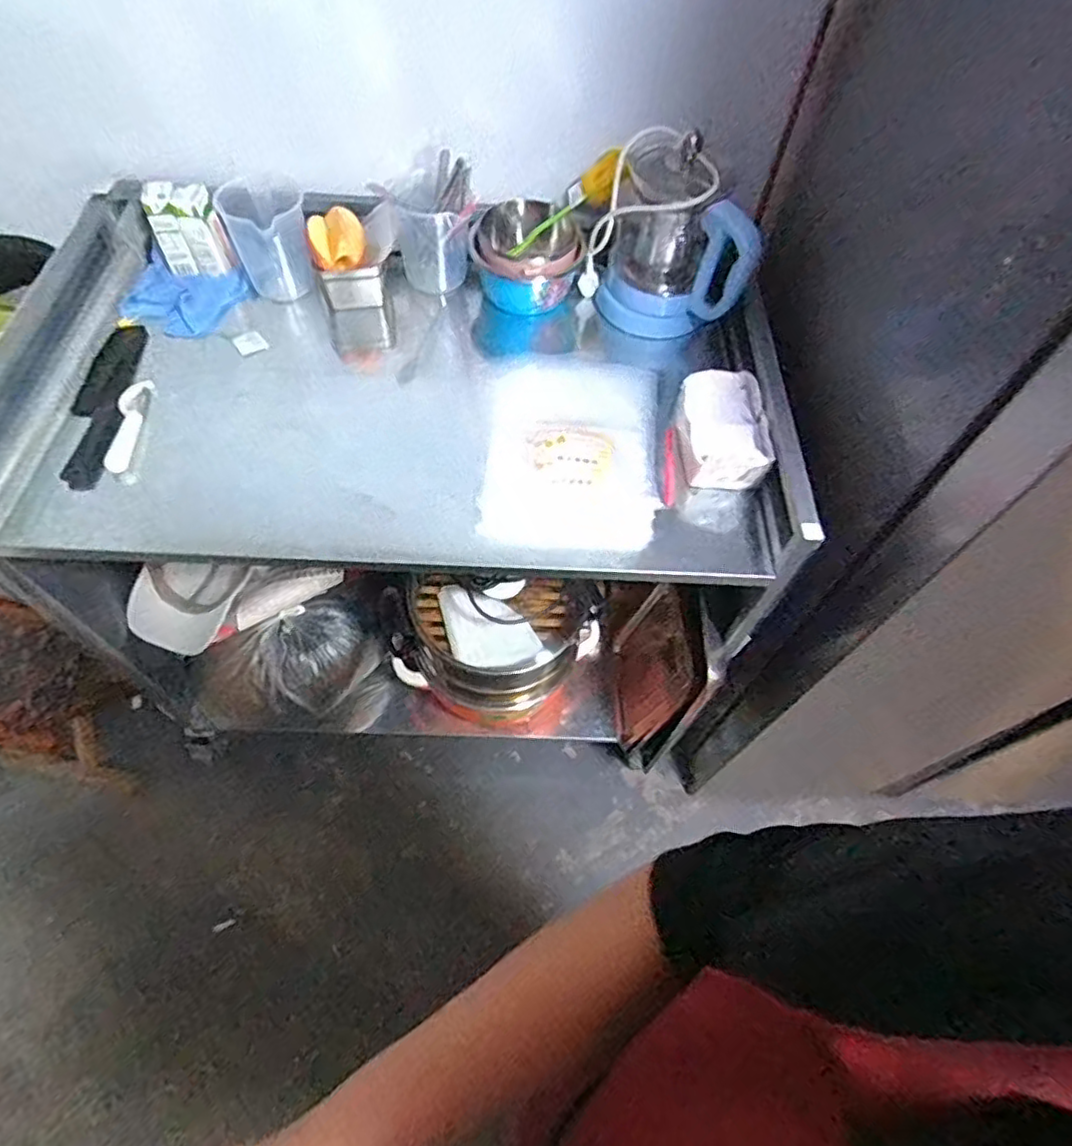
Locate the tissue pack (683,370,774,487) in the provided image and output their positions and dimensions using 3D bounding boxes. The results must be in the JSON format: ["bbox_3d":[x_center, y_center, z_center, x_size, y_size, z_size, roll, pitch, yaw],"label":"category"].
[{"bbox_3d":[0.247,-0.190,0.855,0.101,0.057,0.178,4,58,-2],"label":"tissue pack"}]

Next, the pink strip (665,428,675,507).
[{"bbox_3d":[0.180,-0.143,0.865,0.012,0.008,0.114,5,72,-1],"label":"pink strip"}]

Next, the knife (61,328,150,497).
[{"bbox_3d":[-0.574,-0.232,0.862,0.066,0.016,0.301,-6,59,-8],"label":"knife"}]

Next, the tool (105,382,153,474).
[{"bbox_3d":[-0.529,-0.191,0.836,0.035,0.013,0.151,-3,59,-6],"label":"tool"}]

